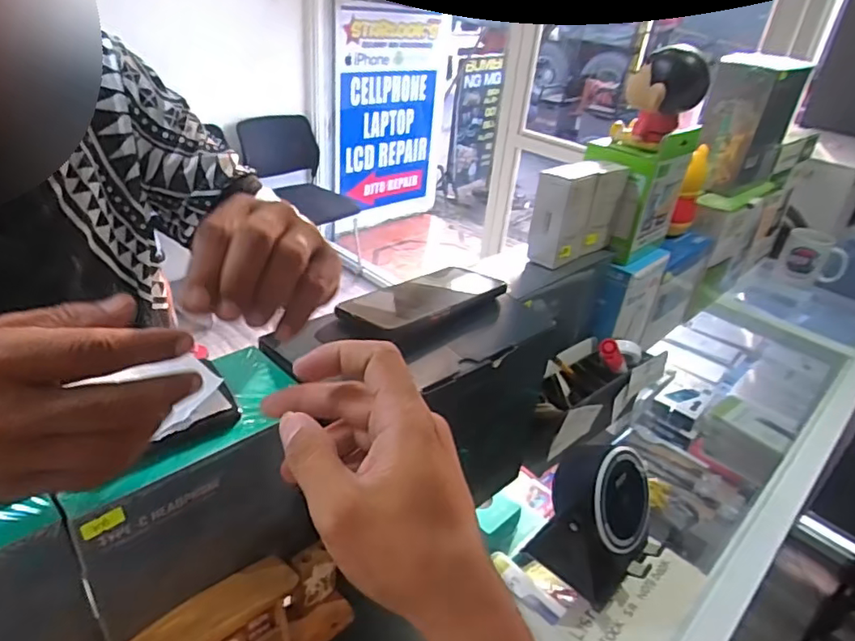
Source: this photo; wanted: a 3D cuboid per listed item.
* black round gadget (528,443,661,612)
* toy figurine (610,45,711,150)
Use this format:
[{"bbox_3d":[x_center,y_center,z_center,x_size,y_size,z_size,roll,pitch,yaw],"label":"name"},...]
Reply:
[{"bbox_3d":[0.155,0.186,0.515,0.097,0.133,0.094,22,34,24],"label":"black round gadget"},{"bbox_3d":[0.277,-0.263,0.667,0.090,0.103,0.080,19,33,20],"label":"toy figurine"}]

